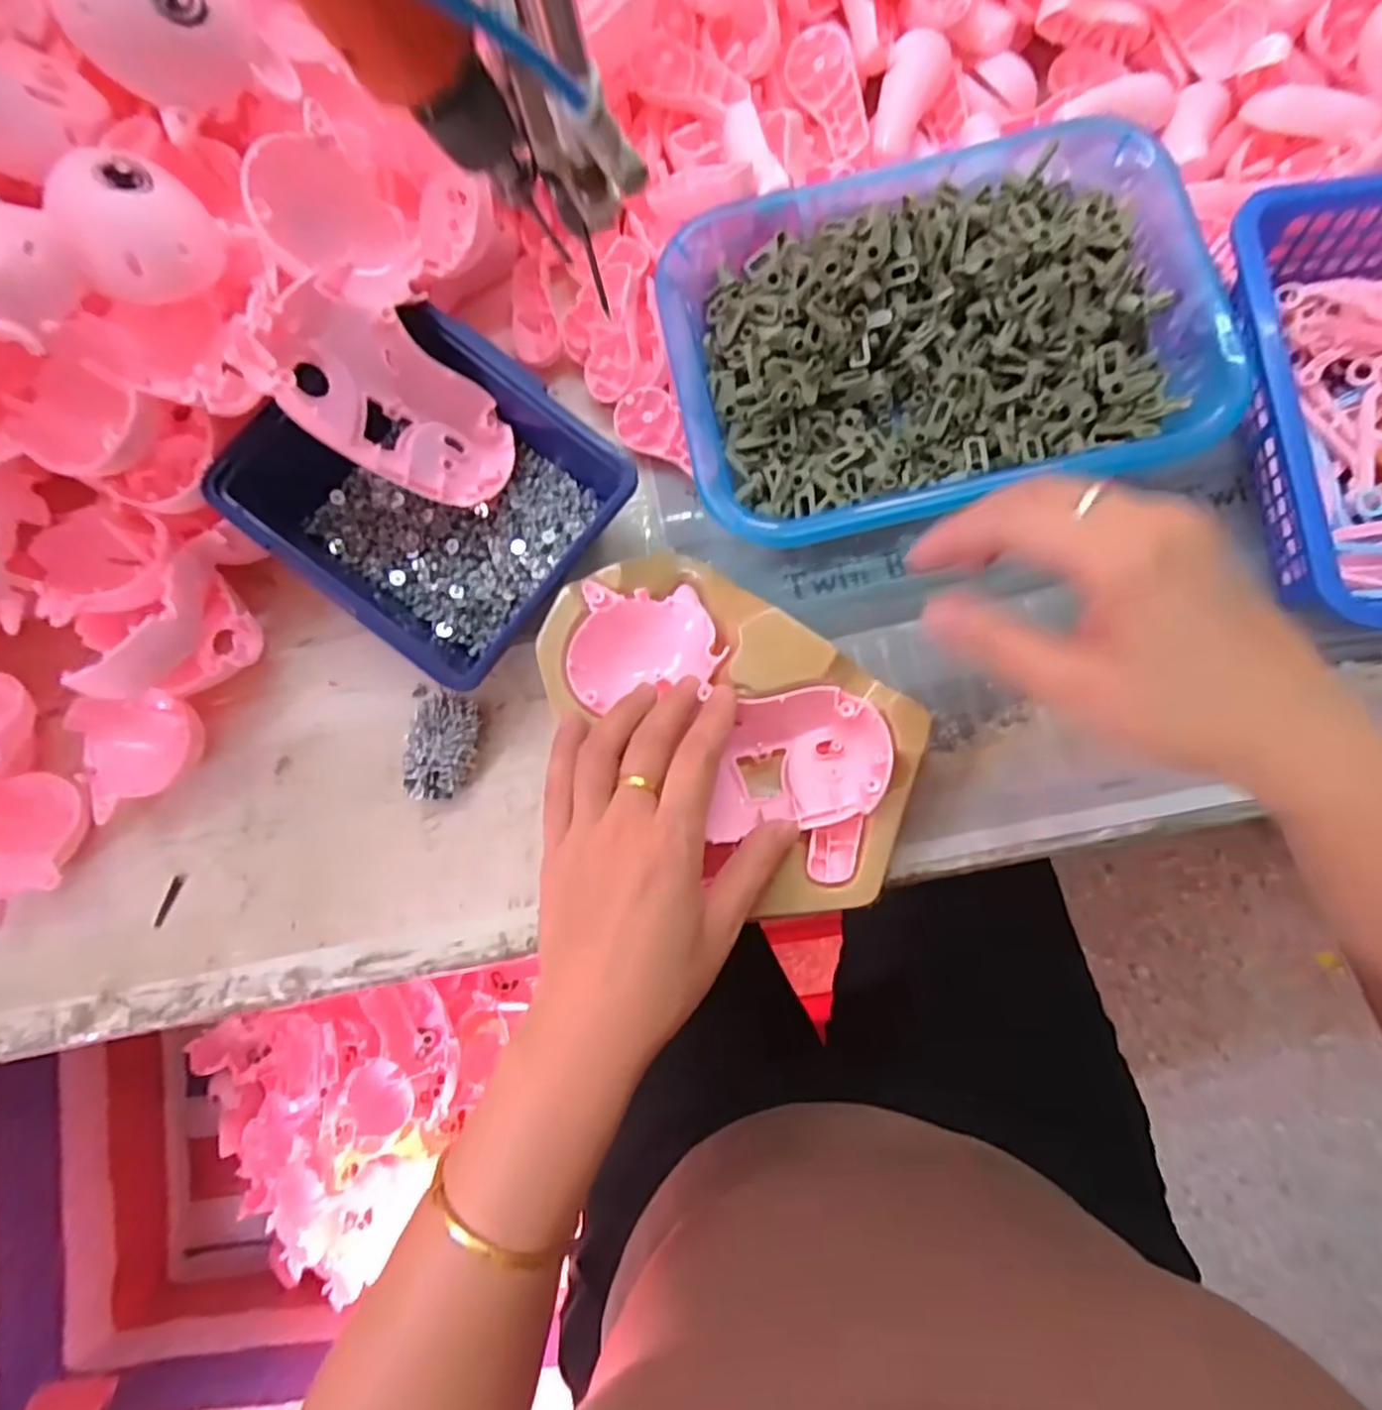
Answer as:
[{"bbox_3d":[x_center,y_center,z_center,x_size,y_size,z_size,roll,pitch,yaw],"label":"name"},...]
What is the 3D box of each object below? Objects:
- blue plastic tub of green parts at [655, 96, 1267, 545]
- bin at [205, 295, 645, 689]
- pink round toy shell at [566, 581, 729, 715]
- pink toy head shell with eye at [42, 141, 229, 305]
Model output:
[{"bbox_3d":[0.117,-0.192,0.341,0.250,0.055,0.194,-12,80,3],"label":"blue plastic tub of green parts"},{"bbox_3d":[-0.127,-0.106,0.344,0.162,0.064,0.148,39,86,8],"label":"bin"},{"bbox_3d":[-0.022,-0.031,0.334,0.069,0.031,0.058,-4,85,8],"label":"pink round toy shell"},{"bbox_3d":[-0.233,-0.198,0.283,0.051,0.036,0.057,37,86,9],"label":"pink toy head shell with eye"}]

